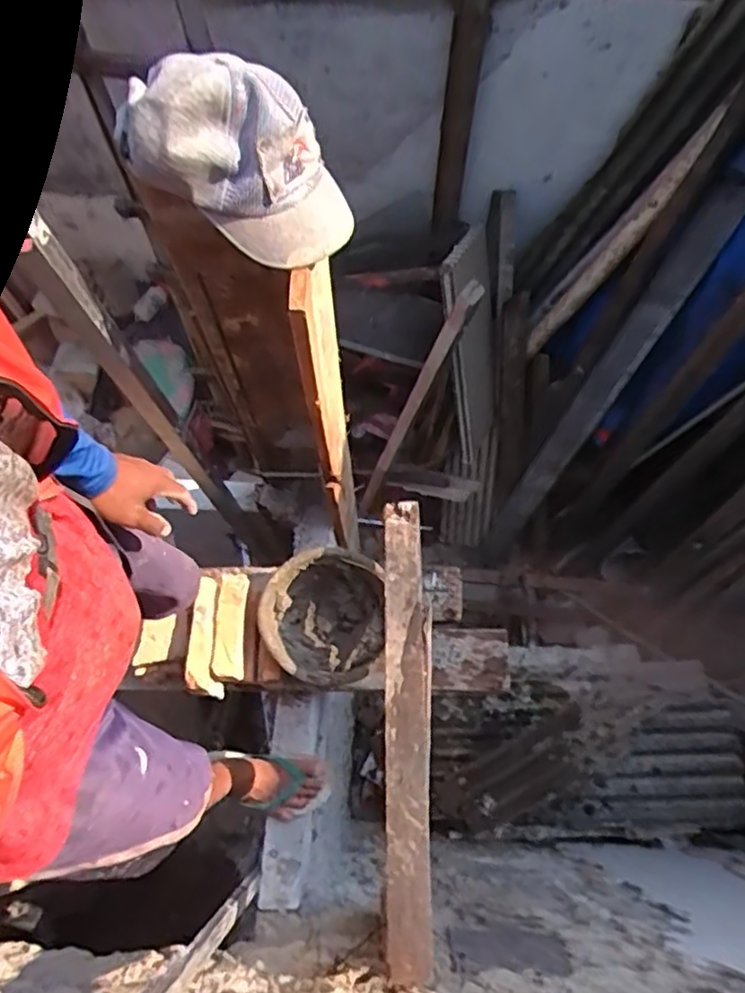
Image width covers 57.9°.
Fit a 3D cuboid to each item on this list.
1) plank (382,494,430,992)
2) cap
[{"bbox_3d":[0.049,0.304,0.980,0.068,0.028,0.649,2,61,-1],"label":"plank"},{"bbox_3d":[-0.138,-0.366,0.732,0.253,0.125,0.160,33,106,-27],"label":"cap"}]

